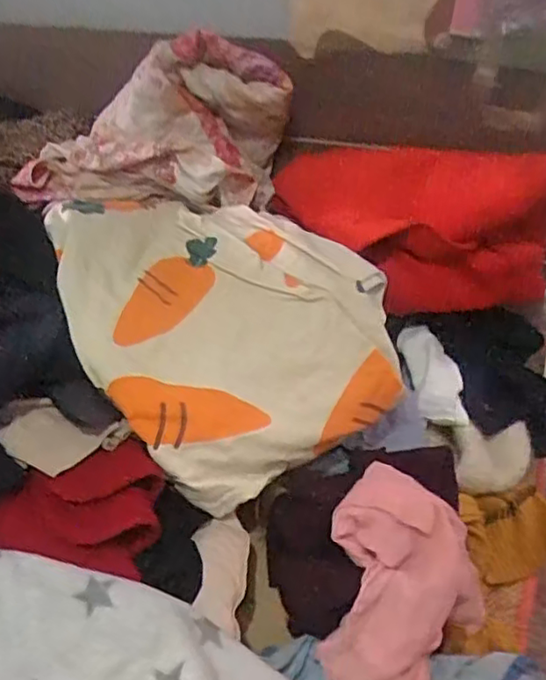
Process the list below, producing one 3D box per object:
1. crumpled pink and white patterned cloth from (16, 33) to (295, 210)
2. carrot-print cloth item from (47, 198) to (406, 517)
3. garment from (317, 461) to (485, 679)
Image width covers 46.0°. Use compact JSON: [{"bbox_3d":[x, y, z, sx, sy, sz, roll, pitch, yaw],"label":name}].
[{"bbox_3d":[-0.207,-0.358,1.106,0.465,0.236,0.169,-1,42,5],"label":"crumpled pink and white patterned cloth"},{"bbox_3d":[-0.087,-0.057,0.907,0.400,0.087,0.535,-33,66,-27],"label":"carrot-print cloth item"},{"bbox_3d":[0.149,0.288,0.749,0.170,0.141,0.242,14,46,21],"label":"garment"}]

